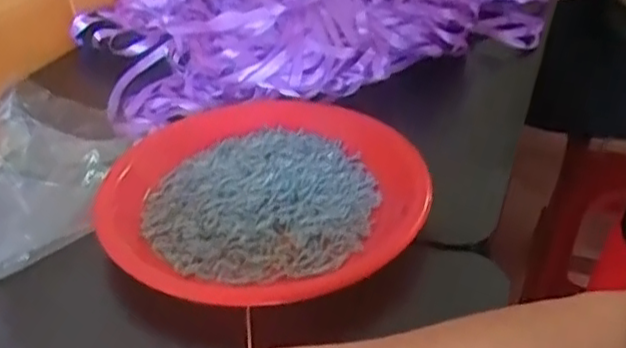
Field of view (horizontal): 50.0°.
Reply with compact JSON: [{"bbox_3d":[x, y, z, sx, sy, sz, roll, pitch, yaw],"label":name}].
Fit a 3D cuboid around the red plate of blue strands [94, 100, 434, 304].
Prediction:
[{"bbox_3d":[-0.028,0.003,0.488,0.213,0.044,0.223,-1,34,1],"label":"red plate of blue strands"}]

